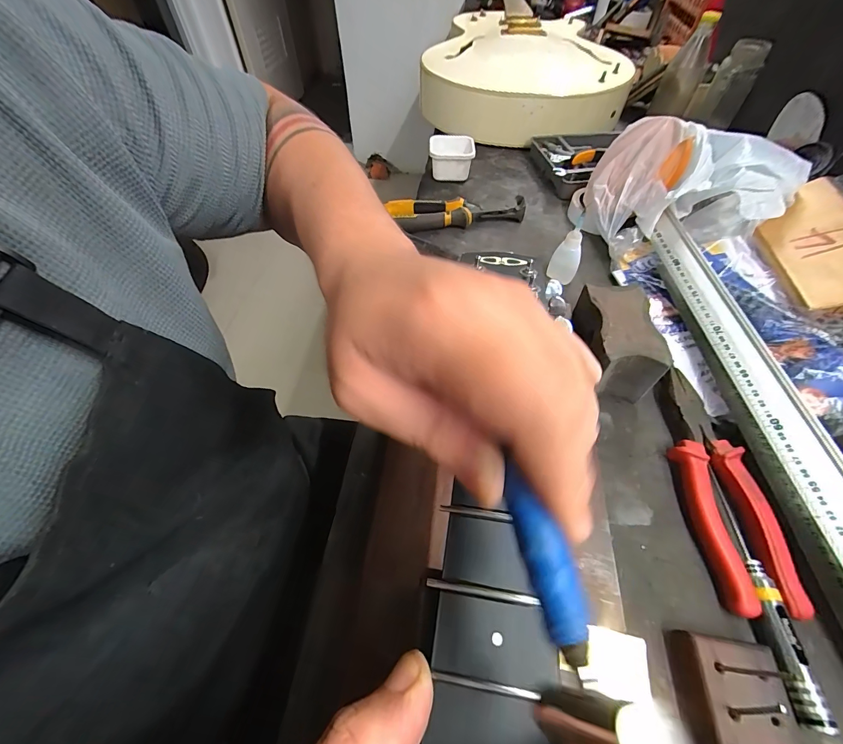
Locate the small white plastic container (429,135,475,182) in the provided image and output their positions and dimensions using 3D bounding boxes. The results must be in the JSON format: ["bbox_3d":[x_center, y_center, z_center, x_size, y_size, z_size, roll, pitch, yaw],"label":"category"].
[{"bbox_3d":[0.050,-0.366,0.607,0.075,0.048,0.080,3,54,2],"label":"small white plastic container"}]

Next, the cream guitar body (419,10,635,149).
[{"bbox_3d":[0.220,-0.641,0.771,0.391,0.107,0.472,14,55,9],"label":"cream guitar body"}]

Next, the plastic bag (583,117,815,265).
[{"bbox_3d":[0.305,-0.224,0.438,0.213,0.112,0.136,39,63,24],"label":"plastic bag"}]

